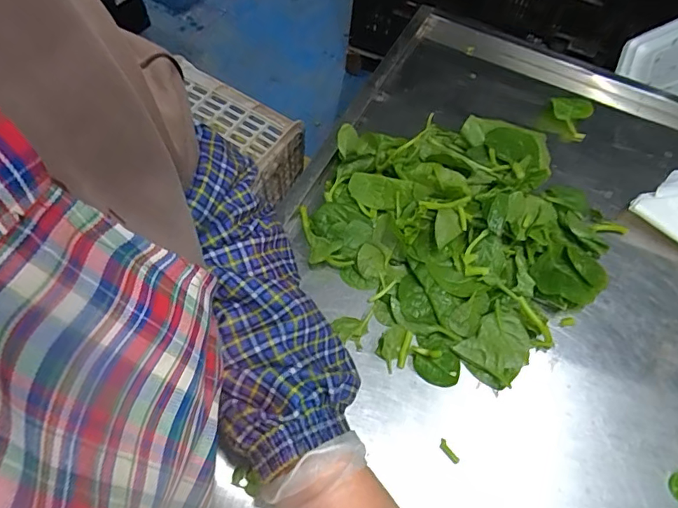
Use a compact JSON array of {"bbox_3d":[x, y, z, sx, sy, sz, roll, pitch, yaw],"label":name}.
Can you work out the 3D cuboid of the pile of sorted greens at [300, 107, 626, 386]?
[{"bbox_3d":[0.126,-0.034,0.545,0.328,0.074,0.303,2,58,-3],"label":"pile of sorted greens"}]

